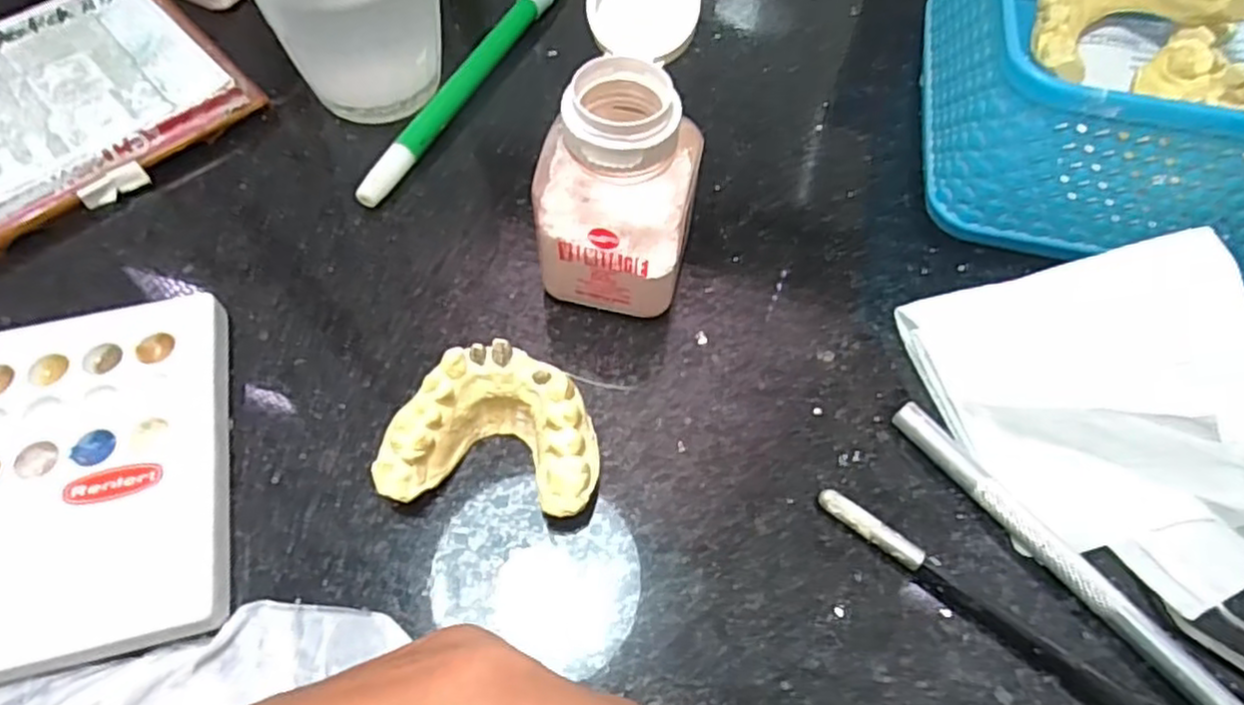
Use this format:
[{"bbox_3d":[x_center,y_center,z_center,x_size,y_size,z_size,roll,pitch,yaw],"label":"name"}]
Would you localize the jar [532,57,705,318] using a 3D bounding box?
[{"bbox_3d":[-0.002,-0.042,0.201,0.043,0.067,0.033,10,60,2],"label":"jar"}]

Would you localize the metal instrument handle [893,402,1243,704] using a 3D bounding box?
[{"bbox_3d":[0.117,0.059,0.181,0.007,0.008,0.123,-34,67,-19],"label":"metal instrument handle"}]

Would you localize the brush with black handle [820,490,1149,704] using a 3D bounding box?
[{"bbox_3d":[0.128,0.089,0.164,0.187,0.010,0.006,35,64,15],"label":"brush with black handle"}]

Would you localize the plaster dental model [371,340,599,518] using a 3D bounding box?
[{"bbox_3d":[-0.033,0.021,0.189,0.054,0.026,0.037,7,60,0],"label":"plaster dental model"}]

